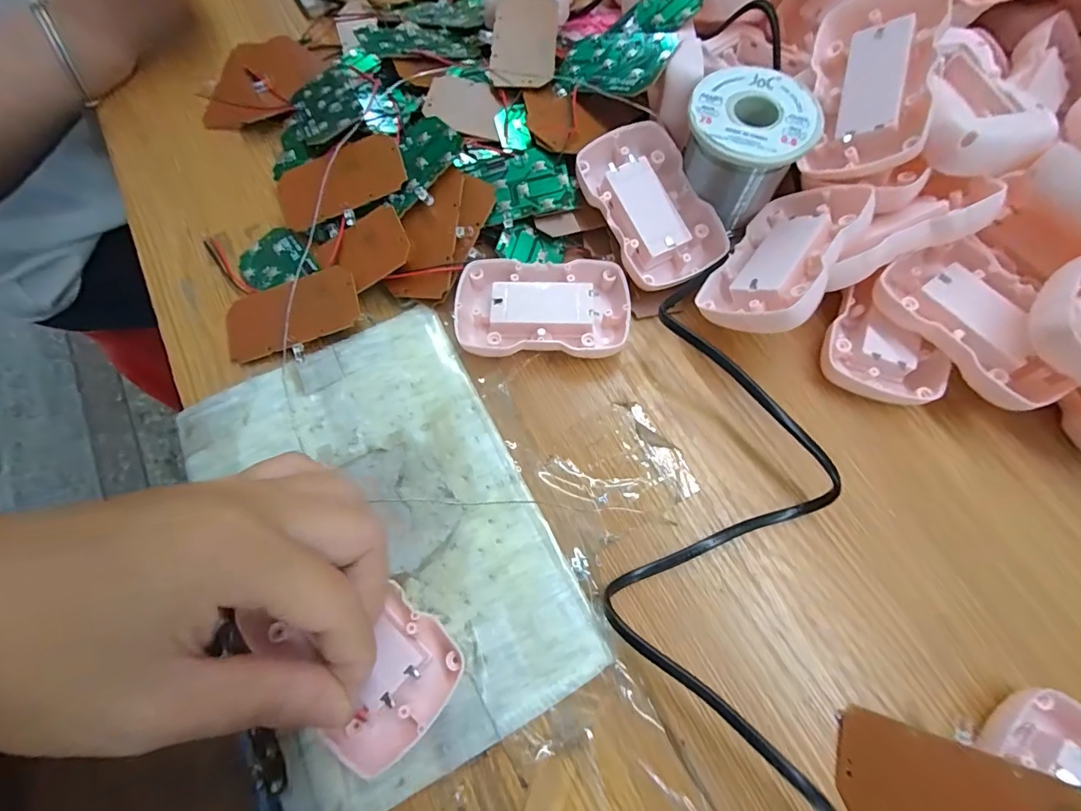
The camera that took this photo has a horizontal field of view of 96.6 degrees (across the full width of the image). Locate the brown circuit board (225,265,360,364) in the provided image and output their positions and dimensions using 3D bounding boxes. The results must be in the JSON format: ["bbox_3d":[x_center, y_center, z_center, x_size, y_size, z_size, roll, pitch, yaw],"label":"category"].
[{"bbox_3d":[-0.135,-0.051,0.259,0.072,0.010,0.038,-16,70,-5],"label":"brown circuit board"}]

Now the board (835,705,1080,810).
[{"bbox_3d":[0.151,0.143,0.173,0.074,0.004,0.037,9,76,28],"label":"board"}]

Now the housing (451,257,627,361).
[{"bbox_3d":[0.002,-0.050,0.257,0.090,0.016,0.054,1,69,1],"label":"housing"}]

